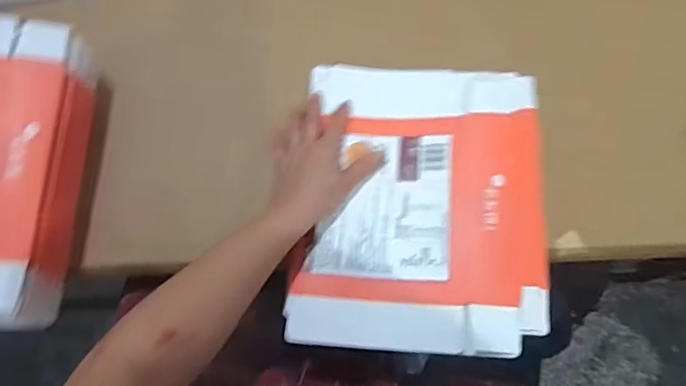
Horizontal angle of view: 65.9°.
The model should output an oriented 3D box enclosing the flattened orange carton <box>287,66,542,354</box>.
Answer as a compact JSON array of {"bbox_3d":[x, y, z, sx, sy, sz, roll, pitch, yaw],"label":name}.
[{"bbox_3d":[0.085,0.002,0.550,0.246,0.032,0.311,5,70,2],"label":"flattened orange carton"}]

